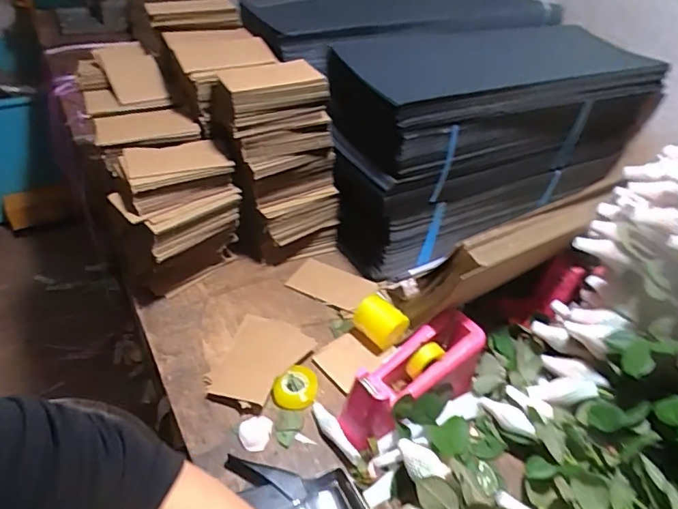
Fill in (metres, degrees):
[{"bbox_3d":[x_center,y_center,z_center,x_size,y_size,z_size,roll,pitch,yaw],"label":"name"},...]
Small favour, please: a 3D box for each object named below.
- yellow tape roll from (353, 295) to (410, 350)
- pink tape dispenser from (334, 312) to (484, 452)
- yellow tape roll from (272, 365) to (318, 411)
[{"bbox_3d":[0.057,0.094,0.711,0.068,0.047,0.059,35,48,29],"label":"yellow tape roll"},{"bbox_3d":[0.091,0.154,0.620,0.206,0.108,0.072,-30,51,-18],"label":"pink tape dispenser"},{"bbox_3d":[-0.056,0.175,0.652,0.054,0.018,0.063,12,41,6],"label":"yellow tape roll"}]

